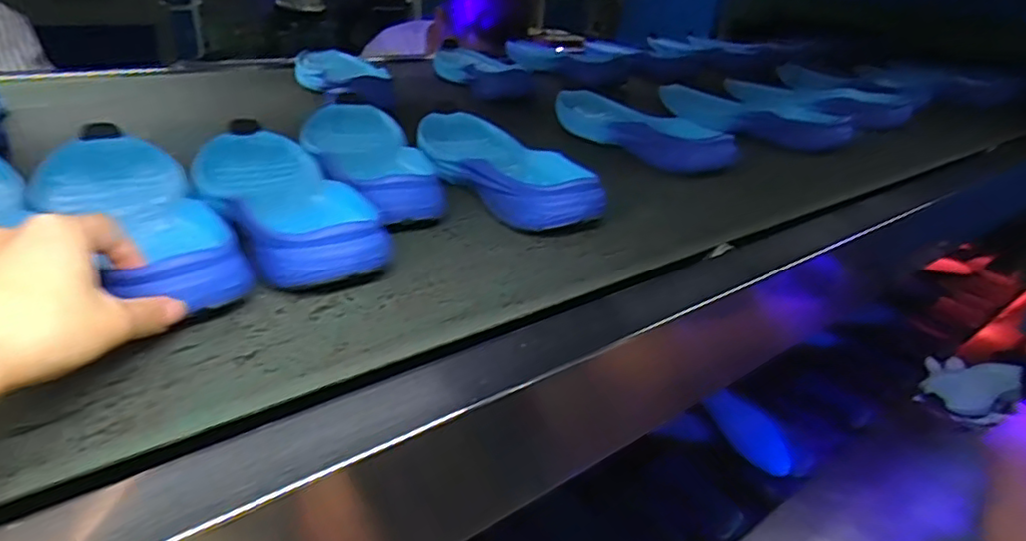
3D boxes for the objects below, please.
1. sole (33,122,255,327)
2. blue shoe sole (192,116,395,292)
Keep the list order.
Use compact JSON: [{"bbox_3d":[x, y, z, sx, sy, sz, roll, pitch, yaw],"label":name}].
[{"bbox_3d":[-0.250,-0.038,0.420,0.087,0.043,0.263,-18,35,-37],"label":"sole"},{"bbox_3d":[-0.175,-0.060,0.465,0.089,0.034,0.264,-15,34,-33],"label":"blue shoe sole"}]

